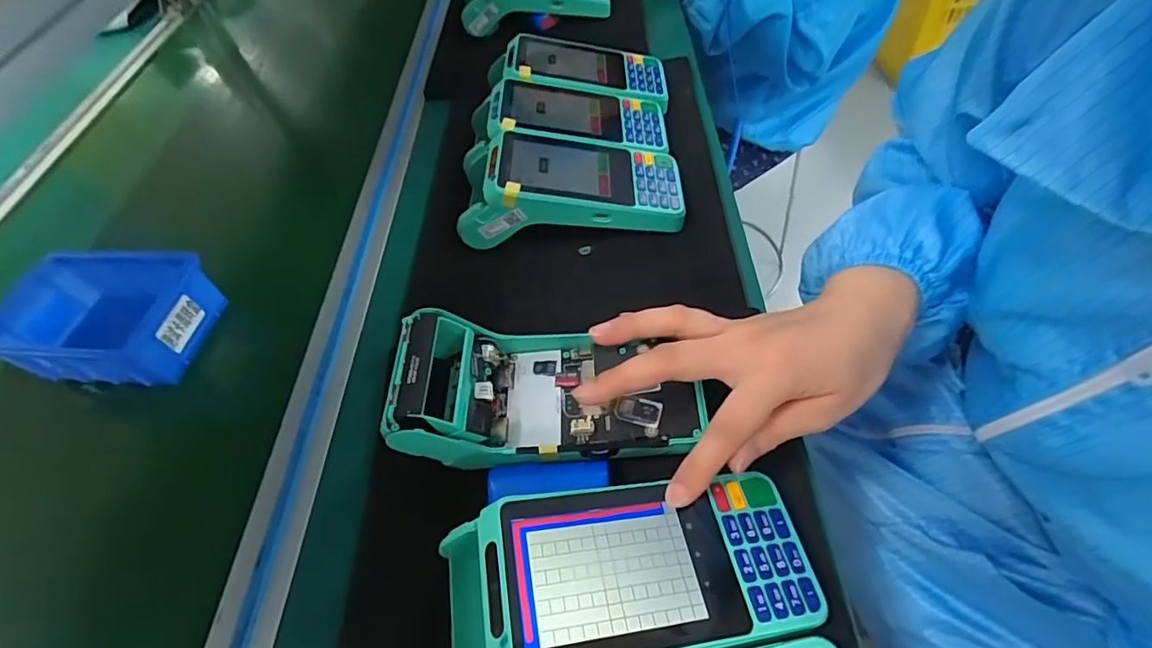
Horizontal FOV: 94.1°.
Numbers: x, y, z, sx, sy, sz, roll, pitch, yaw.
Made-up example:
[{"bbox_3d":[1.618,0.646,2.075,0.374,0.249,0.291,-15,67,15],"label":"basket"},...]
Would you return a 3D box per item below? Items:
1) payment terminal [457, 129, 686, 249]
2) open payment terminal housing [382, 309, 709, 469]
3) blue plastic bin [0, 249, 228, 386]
[{"bbox_3d":[-0.004,-0.106,0.426,0.170,0.072,0.078,-4,54,6],"label":"payment terminal"},{"bbox_3d":[-0.014,0.034,0.301,0.160,0.059,0.077,-4,52,2],"label":"open payment terminal housing"},{"bbox_3d":[-0.371,-0.005,0.419,0.155,0.054,0.095,3,55,11],"label":"blue plastic bin"}]

